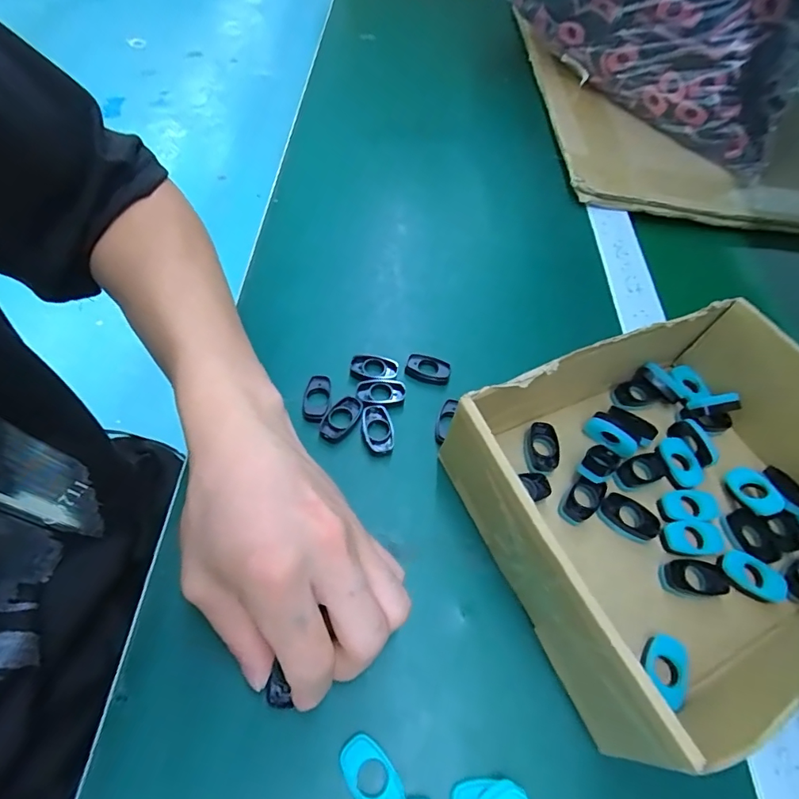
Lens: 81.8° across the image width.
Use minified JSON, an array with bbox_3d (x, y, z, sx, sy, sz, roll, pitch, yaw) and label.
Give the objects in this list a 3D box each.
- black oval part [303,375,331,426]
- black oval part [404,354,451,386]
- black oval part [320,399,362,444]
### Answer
[{"bbox_3d":[-0.053,-0.001,0.294,0.016,0.004,0.033,0,57,-5],"label":"black oval part"},{"bbox_3d":[0.020,-0.020,0.321,0.031,0.011,0.019,10,57,2],"label":"black oval part"},{"bbox_3d":[-0.037,0.012,0.289,0.016,0.005,0.032,30,60,14],"label":"black oval part"}]

